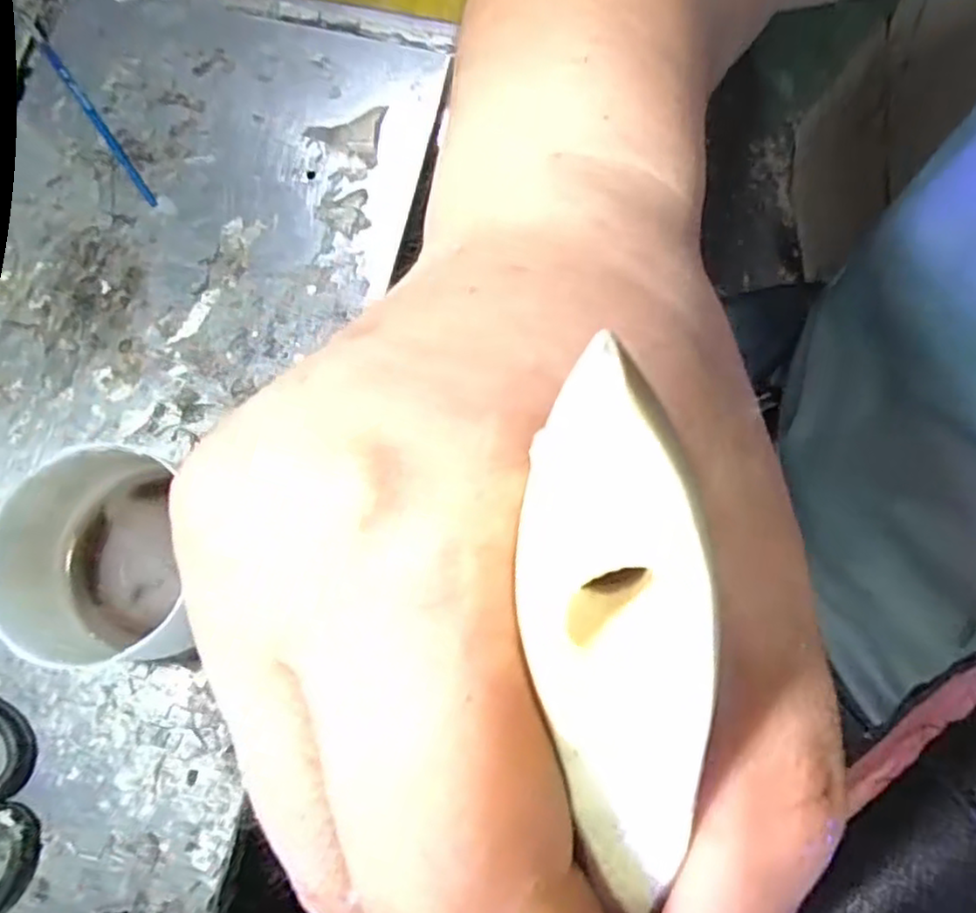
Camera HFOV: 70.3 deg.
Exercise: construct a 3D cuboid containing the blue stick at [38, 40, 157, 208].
[{"bbox_3d":[-0.220,-0.189,0.390,0.005,0.004,0.125,-36,80,-6],"label":"blue stick"}]

